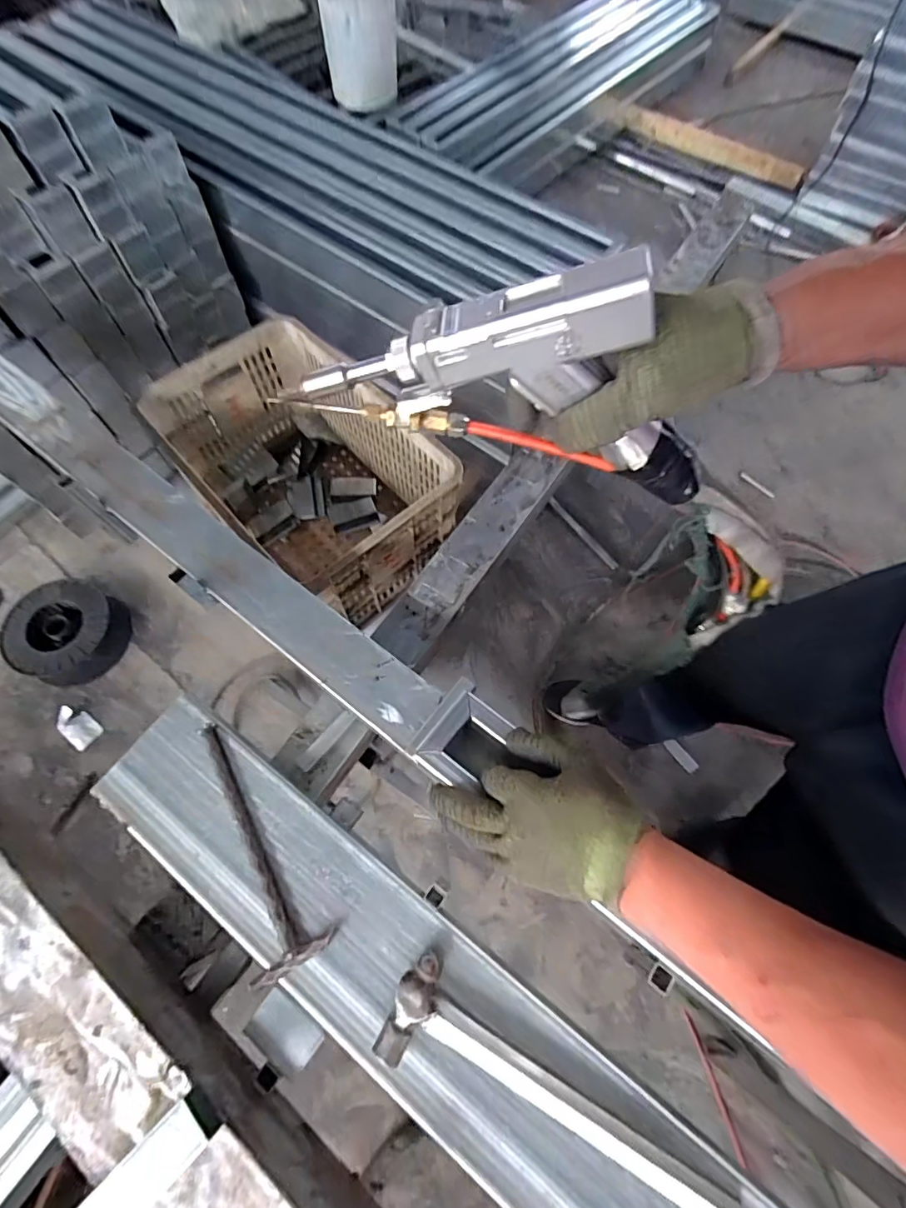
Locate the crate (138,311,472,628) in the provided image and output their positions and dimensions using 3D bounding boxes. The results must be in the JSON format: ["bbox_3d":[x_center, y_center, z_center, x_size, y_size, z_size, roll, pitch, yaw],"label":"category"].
[{"bbox_3d":[-0.271,-0.243,1.018,0.306,0.311,0.528,-41,72,-16],"label":"crate"}]

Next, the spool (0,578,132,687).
[{"bbox_3d":[-0.995,0.072,1.345,0.230,0.155,0.265,26,69,11],"label":"spool"}]

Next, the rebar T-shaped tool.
[{"bbox_3d":[-0.232,0.259,0.579,0.080,0.021,0.279,-30,69,-12],"label":"rebar T-shaped tool"}]

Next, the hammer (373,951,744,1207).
[{"bbox_3d":[0.095,0.454,0.472,0.341,0.028,0.090,26,69,11],"label":"hammer"}]

